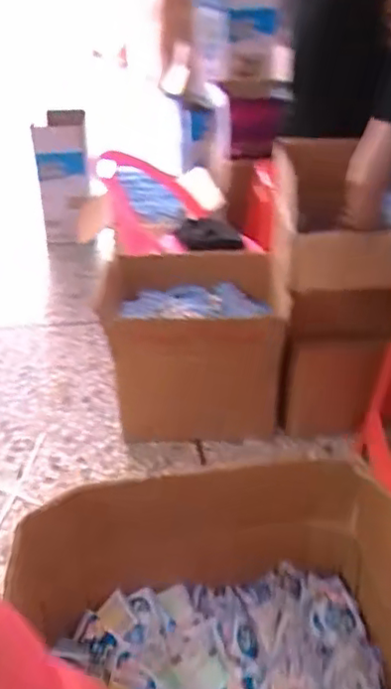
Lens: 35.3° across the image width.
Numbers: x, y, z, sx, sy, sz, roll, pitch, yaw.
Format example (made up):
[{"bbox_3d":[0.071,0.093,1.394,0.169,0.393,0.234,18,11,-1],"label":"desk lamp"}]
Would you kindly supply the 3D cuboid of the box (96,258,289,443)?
[{"bbox_3d":[-0.008,0.024,1.511,0.401,0.366,0.334,-1,35,0],"label":"box"}]

